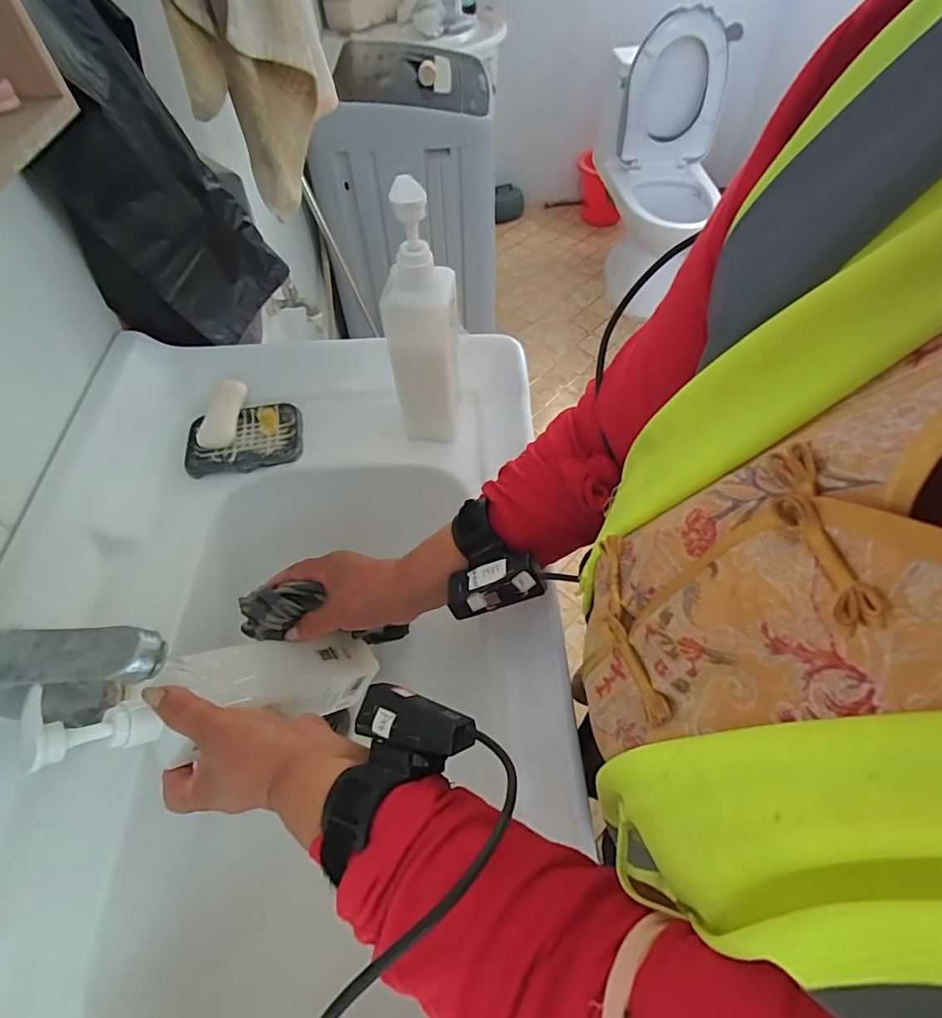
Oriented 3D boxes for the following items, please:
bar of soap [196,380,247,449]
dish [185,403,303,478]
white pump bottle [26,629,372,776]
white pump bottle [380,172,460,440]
[{"bbox_3d":[-0.274,-0.105,0.555,0.029,0.021,0.081,14,79,11],"label":"bar of soap"},{"bbox_3d":[-0.250,-0.078,0.554,0.123,0.017,0.082,-12,56,-7],"label":"dish"},{"bbox_3d":[-0.184,0.148,0.387,0.244,0.055,0.061,5,40,-49],"label":"white pump bottle"},{"bbox_3d":[-0.043,-0.160,0.464,0.065,0.251,0.041,-1,55,2],"label":"white pump bottle"}]

